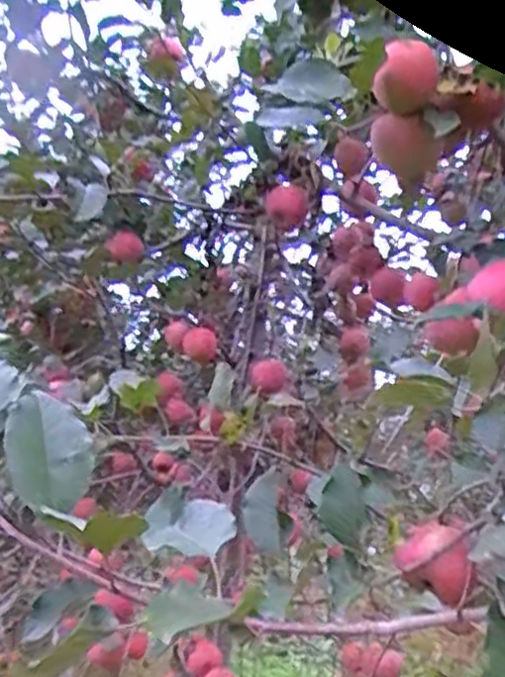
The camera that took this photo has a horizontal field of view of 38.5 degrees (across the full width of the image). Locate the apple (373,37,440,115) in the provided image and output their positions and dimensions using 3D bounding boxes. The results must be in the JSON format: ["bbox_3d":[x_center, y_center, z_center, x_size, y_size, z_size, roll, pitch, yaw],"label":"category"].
[{"bbox_3d":[0.156,-0.266,0.727,0.059,0.064,0.049,3,-9,13],"label":"apple"}]

